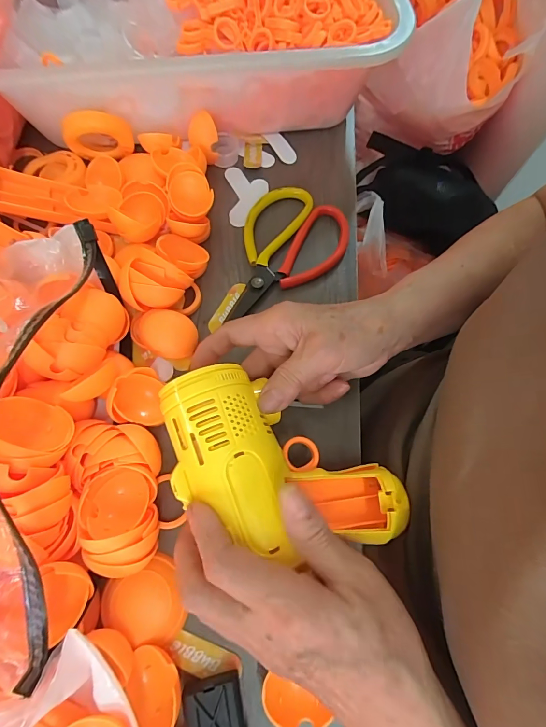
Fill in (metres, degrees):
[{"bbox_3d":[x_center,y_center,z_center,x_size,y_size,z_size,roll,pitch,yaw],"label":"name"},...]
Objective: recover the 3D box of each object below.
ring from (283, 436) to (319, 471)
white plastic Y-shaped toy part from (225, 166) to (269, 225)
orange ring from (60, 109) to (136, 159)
[{"bbox_3d":[0.018,0.060,0.241,0.024,0.004,0.023,7,64,-15],"label":"ring"},{"bbox_3d":[-0.024,-0.160,0.348,0.039,0.004,0.068,-6,70,-4],"label":"white plastic Y-shaped toy part"},{"bbox_3d":[-0.157,-0.205,0.329,0.057,0.049,0.016,-17,72,-8],"label":"orange ring"}]

